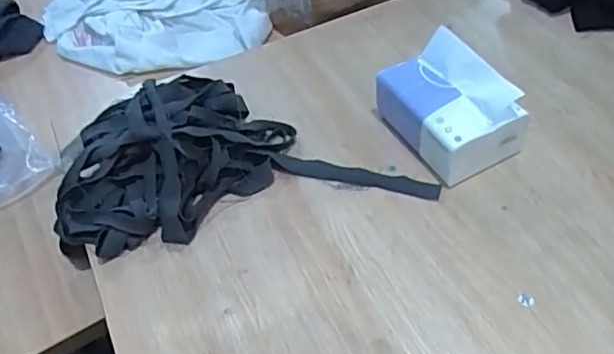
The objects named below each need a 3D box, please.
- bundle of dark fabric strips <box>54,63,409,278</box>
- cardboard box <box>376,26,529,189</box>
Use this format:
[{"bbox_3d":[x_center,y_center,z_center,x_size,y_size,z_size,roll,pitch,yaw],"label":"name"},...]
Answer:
[{"bbox_3d":[-0.124,-0.018,0.527,0.223,0.063,0.150,-12,50,-4],"label":"bundle of dark fabric strips"},{"bbox_3d":[0.128,-0.064,0.532,0.092,0.082,0.117,-26,52,-16],"label":"cardboard box"}]

